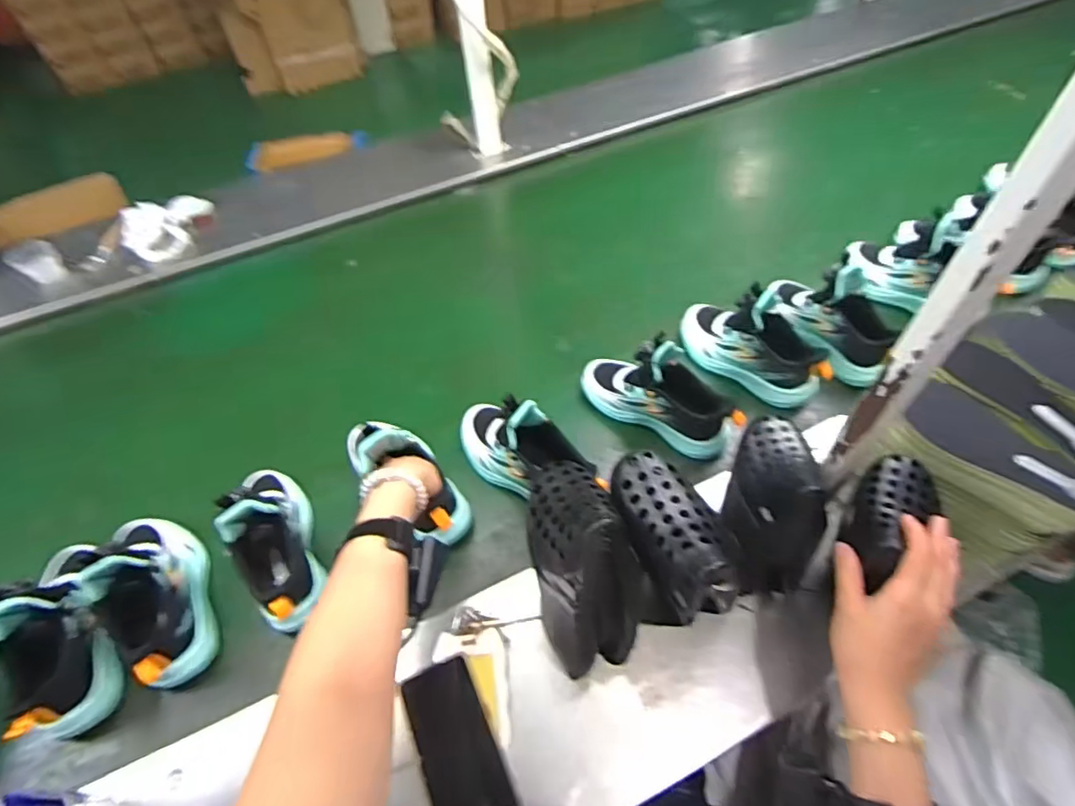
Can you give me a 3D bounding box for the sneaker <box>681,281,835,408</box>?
[{"bbox_3d":[0.292,-0.091,0.754,0.095,0.111,0.203,-30,59,-18],"label":"sneaker"}]

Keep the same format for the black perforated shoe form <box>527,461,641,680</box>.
[{"bbox_3d":[0.035,0.143,0.498,0.065,0.212,0.139,-18,56,-11],"label":"black perforated shoe form"}]

